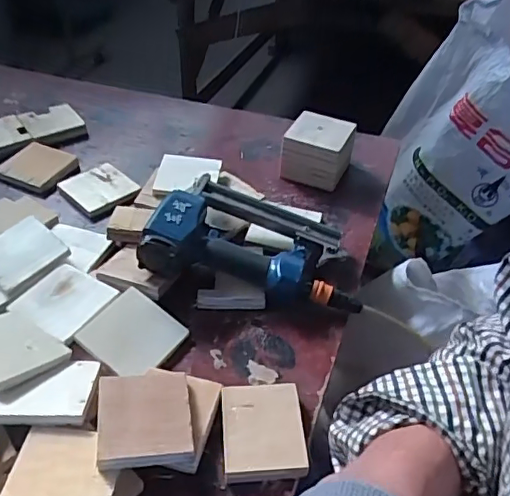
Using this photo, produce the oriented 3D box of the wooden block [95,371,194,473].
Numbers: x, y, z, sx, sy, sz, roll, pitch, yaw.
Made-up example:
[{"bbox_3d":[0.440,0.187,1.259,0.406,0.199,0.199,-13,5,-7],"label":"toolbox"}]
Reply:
[{"bbox_3d":[-0.105,0.160,0.528,0.084,0.014,0.095,0,37,-14],"label":"wooden block"}]

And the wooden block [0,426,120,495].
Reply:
[{"bbox_3d":[-0.166,0.201,0.483,0.089,0.013,0.091,9,35,-3],"label":"wooden block"}]

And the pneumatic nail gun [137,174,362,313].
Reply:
[{"bbox_3d":[0.001,-0.019,0.713,0.257,0.092,0.167,6,40,2],"label":"pneumatic nail gun"}]

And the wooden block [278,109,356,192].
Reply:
[{"bbox_3d":[0.099,-0.153,0.883,0.102,0.084,0.086,14,41,12],"label":"wooden block"}]

